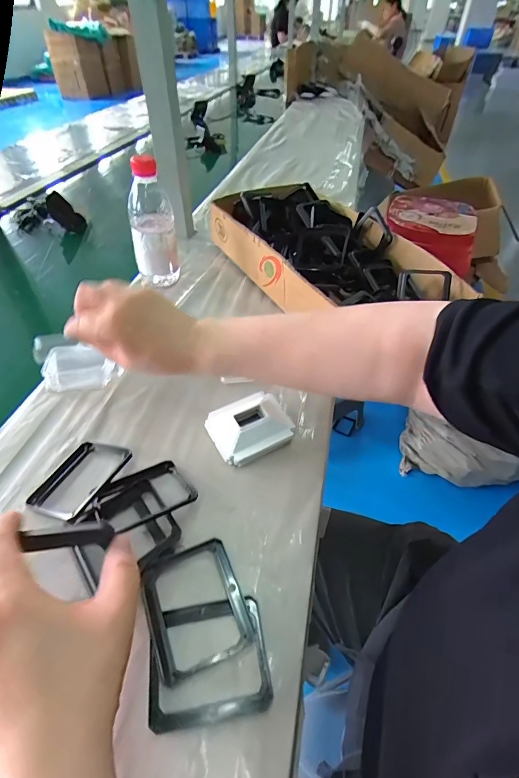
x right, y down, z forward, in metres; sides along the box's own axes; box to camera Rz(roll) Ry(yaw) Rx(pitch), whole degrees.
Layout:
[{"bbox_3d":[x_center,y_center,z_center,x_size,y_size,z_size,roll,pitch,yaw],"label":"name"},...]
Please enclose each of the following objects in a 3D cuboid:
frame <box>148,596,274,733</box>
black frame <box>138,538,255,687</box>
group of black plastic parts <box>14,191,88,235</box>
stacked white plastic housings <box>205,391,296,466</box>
[{"bbox_3d":[-0.035,0.188,0.261,0.080,0.008,0.068,-7,47,-7],"label":"frame"},{"bbox_3d":[-0.050,0.159,0.281,0.072,0.012,0.087,-15,48,-15],"label":"black frame"},{"bbox_3d":[-0.434,-0.361,0.763,0.133,0.068,0.060,16,48,14],"label":"group of black plastic parts"},{"bbox_3d":[-0.009,0.038,0.386,0.079,0.034,0.064,-21,50,-20],"label":"stacked white plastic housings"}]

